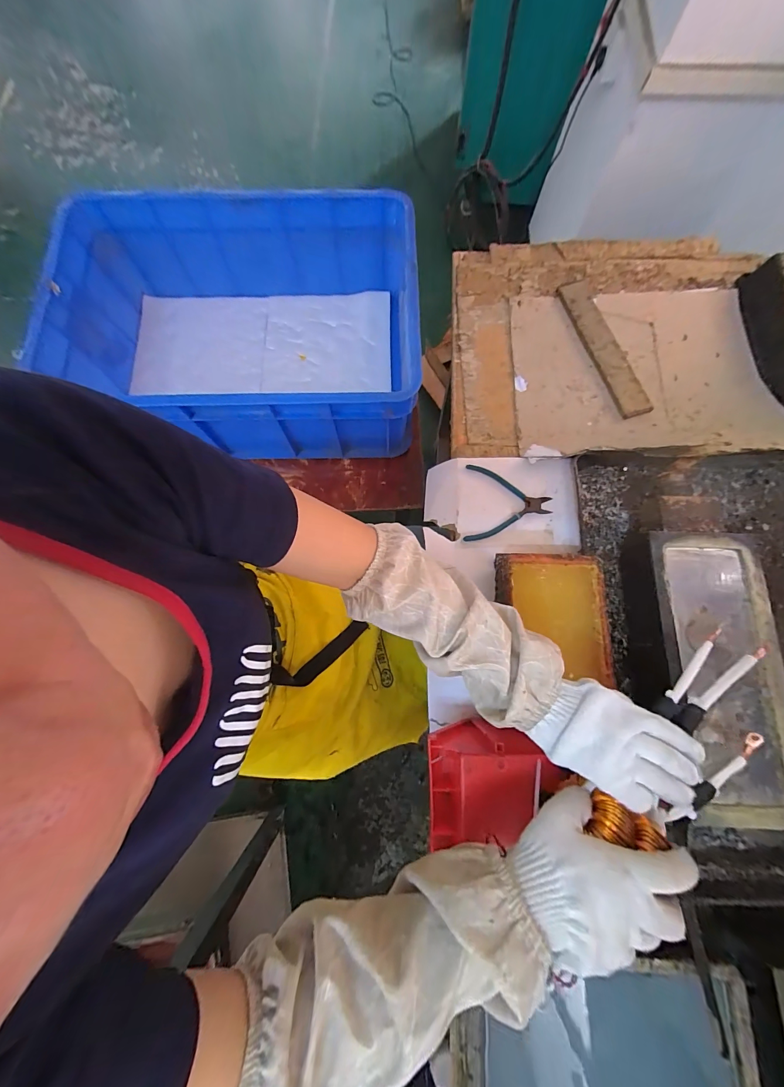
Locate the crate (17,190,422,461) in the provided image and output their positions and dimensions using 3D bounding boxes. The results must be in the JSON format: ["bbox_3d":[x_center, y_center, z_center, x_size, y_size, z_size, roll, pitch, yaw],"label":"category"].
[{"bbox_3d":[-0.272,-0.404,0.673,0.624,0.201,0.426,5,76,1],"label":"crate"}]

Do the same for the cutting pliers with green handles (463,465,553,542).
[{"bbox_3d":[0.185,-0.061,0.563,0.133,0.008,0.123,3,77,3],"label":"cutting pliers with green handles"}]

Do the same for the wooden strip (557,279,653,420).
[{"bbox_3d":[0.391,-0.366,0.655,0.060,0.013,0.297,-17,77,-2],"label":"wooden strip"}]

